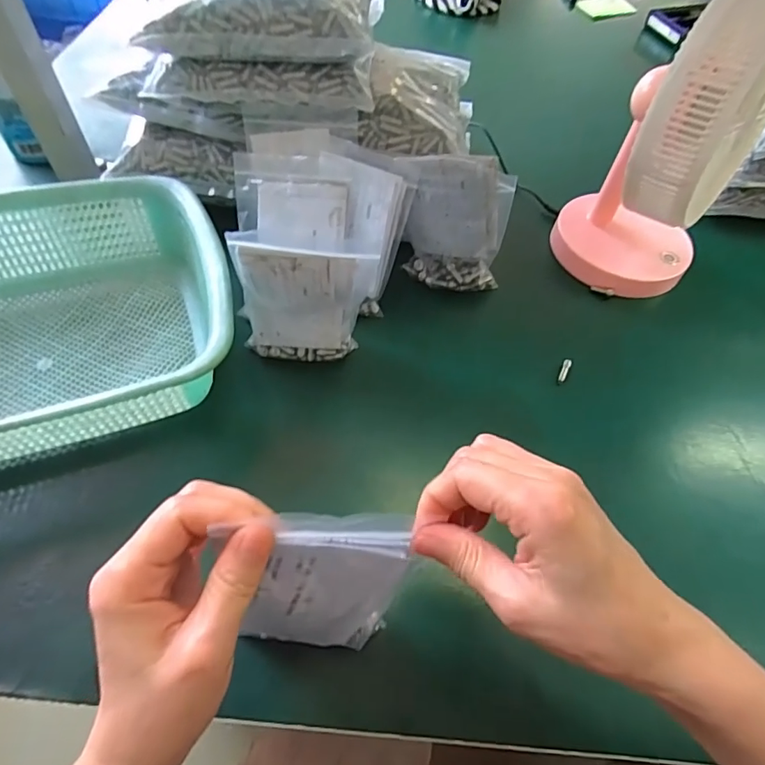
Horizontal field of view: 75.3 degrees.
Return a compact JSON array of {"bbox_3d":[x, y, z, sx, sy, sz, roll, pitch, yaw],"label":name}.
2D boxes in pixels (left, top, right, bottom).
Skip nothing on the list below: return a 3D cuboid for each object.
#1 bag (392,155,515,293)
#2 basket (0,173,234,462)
[{"bbox_3d":[0.062,-0.136,0.425,0.086,0.133,0.033,14,56,5],"label":"bag"},{"bbox_3d":[-0.269,-0.039,0.366,0.290,0.086,0.229,-17,58,-16],"label":"basket"}]

